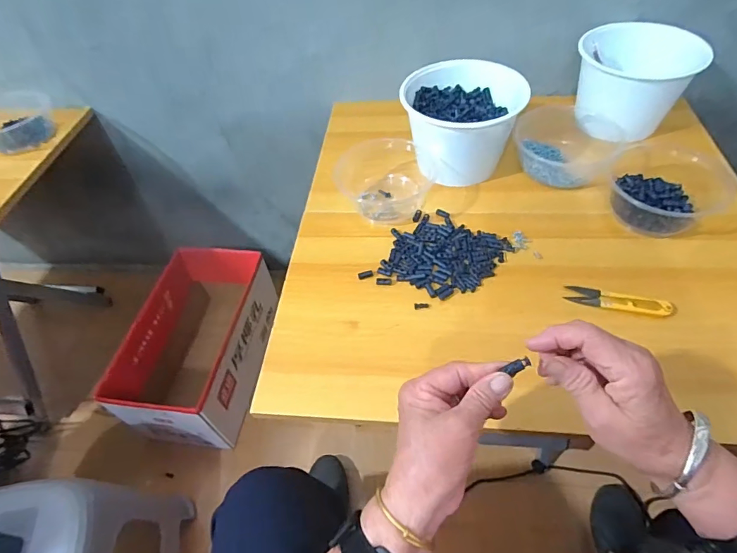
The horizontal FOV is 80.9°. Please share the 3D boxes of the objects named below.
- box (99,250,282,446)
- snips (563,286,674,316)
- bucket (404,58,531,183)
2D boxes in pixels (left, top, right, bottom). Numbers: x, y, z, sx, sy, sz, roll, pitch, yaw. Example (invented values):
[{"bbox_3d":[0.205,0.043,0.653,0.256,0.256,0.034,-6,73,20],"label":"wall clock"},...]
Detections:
[{"bbox_3d":[-0.370,0.155,0.990,0.223,0.212,0.400,3,51,8],"label":"box"},{"bbox_3d":[0.275,0.027,0.476,0.105,0.007,0.025,13,53,15],"label":"snips"},{"bbox_3d":[0.131,-0.219,0.621,0.156,0.113,0.145,-2,51,3],"label":"bucket"}]

